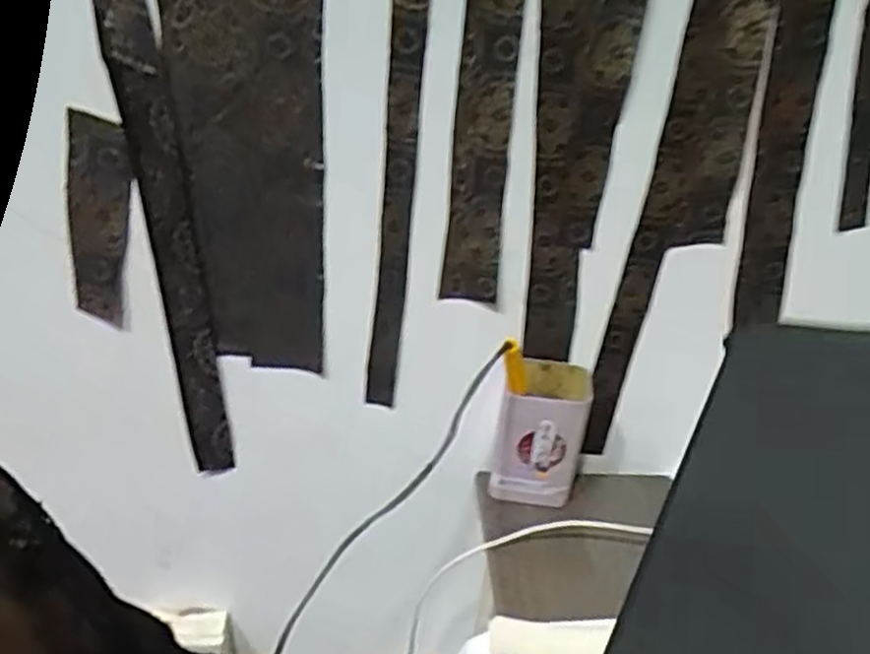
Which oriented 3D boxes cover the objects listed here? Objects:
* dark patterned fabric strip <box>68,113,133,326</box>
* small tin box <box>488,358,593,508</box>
[{"bbox_3d":[-0.267,-0.080,0.624,0.045,0.173,0.009,10,30,-10],"label":"dark patterned fabric strip"},{"bbox_3d":[0.093,0.093,0.705,0.074,0.108,0.067,10,31,7],"label":"small tin box"}]

